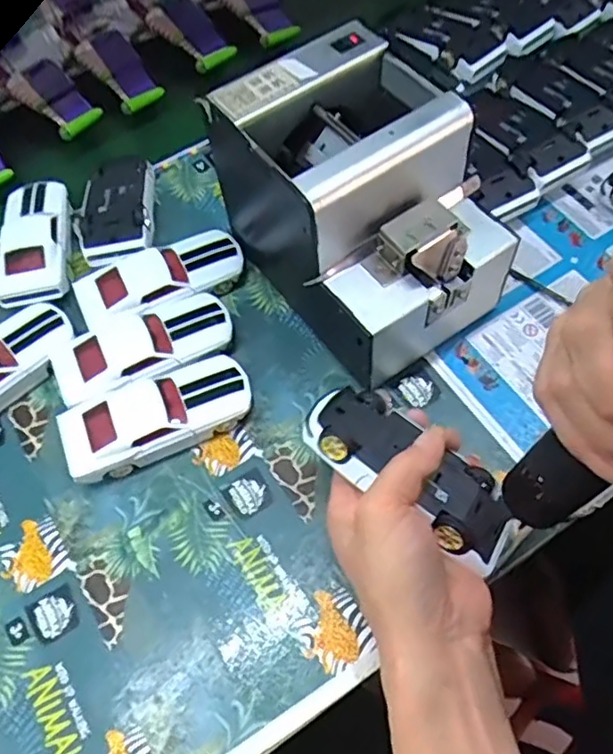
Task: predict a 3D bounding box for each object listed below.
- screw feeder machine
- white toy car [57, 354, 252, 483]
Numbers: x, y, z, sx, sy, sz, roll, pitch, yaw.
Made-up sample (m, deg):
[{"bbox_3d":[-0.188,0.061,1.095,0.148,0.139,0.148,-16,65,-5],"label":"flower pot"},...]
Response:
[{"bbox_3d":[0.038,-0.114,0.428,0.127,0.146,0.178,-32,64,-13],"label":"screw feeder machine"},{"bbox_3d":[-0.102,0.026,0.423,0.127,0.030,0.055,-23,61,-8],"label":"white toy car"}]

